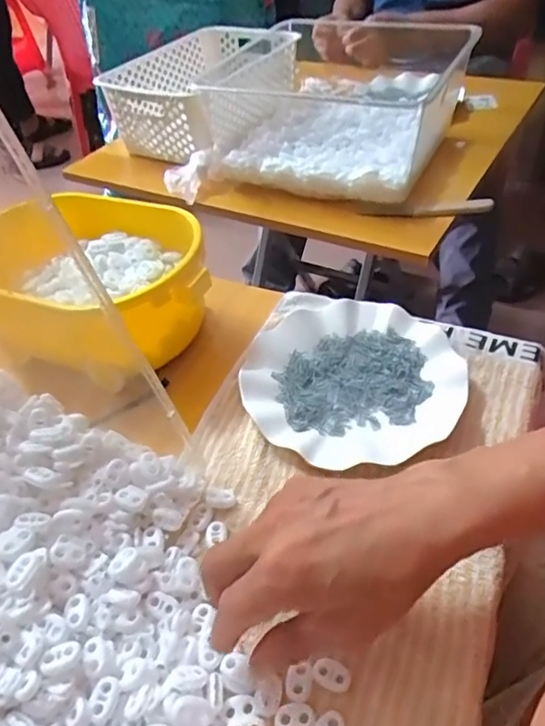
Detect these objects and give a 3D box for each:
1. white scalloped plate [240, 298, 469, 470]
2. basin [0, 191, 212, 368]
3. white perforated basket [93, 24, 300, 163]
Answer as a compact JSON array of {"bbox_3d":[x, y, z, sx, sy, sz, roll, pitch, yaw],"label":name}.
[{"bbox_3d":[0.067,0.012,0.481,0.184,0.020,0.179,-3,46,3],"label":"white scalloped plate"},{"bbox_3d":[-0.159,-0.078,0.534,0.210,0.093,0.157,9,46,16],"label":"basin"},{"bbox_3d":[-0.102,-0.454,0.914,0.228,0.108,0.336,18,49,24],"label":"white perforated basket"}]

